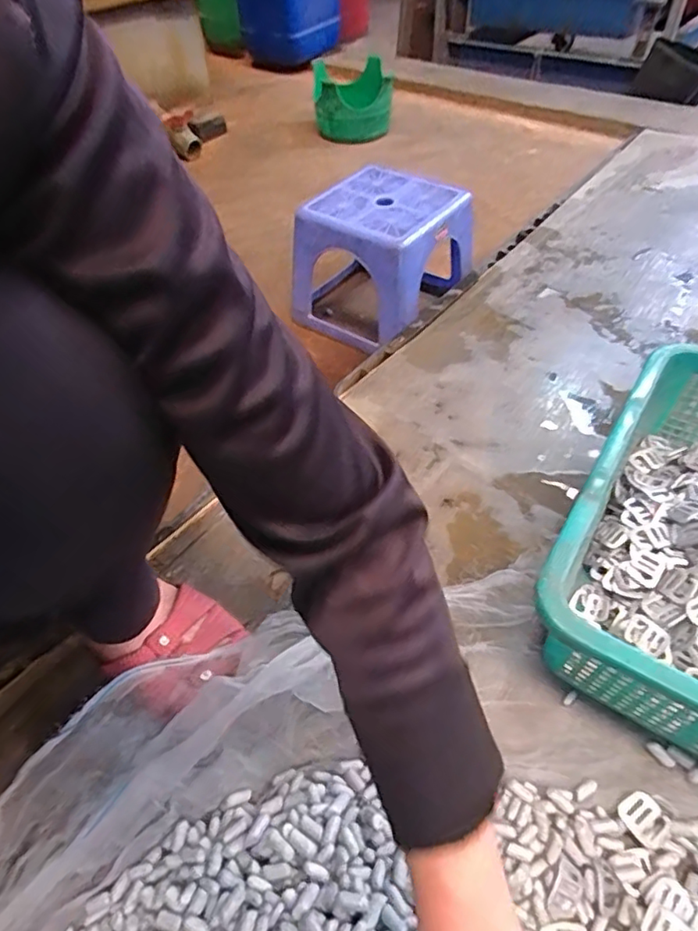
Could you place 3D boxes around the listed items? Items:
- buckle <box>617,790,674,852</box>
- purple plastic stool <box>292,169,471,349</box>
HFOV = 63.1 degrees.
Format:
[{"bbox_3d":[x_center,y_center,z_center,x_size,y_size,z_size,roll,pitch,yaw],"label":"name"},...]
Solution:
[{"bbox_3d":[0.212,0.253,0.406,0.036,0.007,0.027,44,91,14],"label":"buckle"},{"bbox_3d":[0.068,-0.347,0.956,0.210,0.182,0.252,26,55,23],"label":"purple plastic stool"}]

